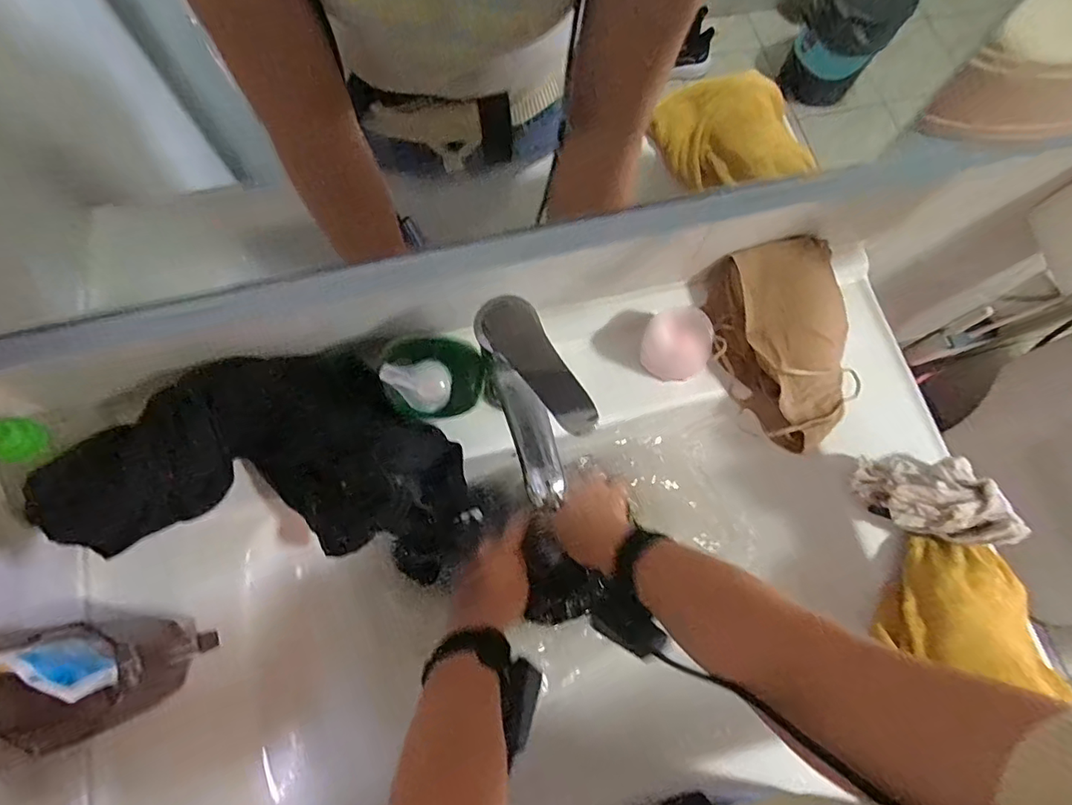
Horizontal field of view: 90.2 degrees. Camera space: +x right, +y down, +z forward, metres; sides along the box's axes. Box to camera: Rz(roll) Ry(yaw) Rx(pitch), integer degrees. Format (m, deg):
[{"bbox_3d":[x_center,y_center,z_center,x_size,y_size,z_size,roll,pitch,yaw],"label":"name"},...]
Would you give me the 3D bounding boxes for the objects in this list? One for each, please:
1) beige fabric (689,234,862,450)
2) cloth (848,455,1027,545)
[{"bbox_3d":[0.246,-0.054,0.522,0.119,0.092,0.192,-14,74,-6],"label":"beige fabric"},{"bbox_3d":[0.351,0.085,0.474,0.107,0.052,0.084,-2,73,-3],"label":"cloth"}]

